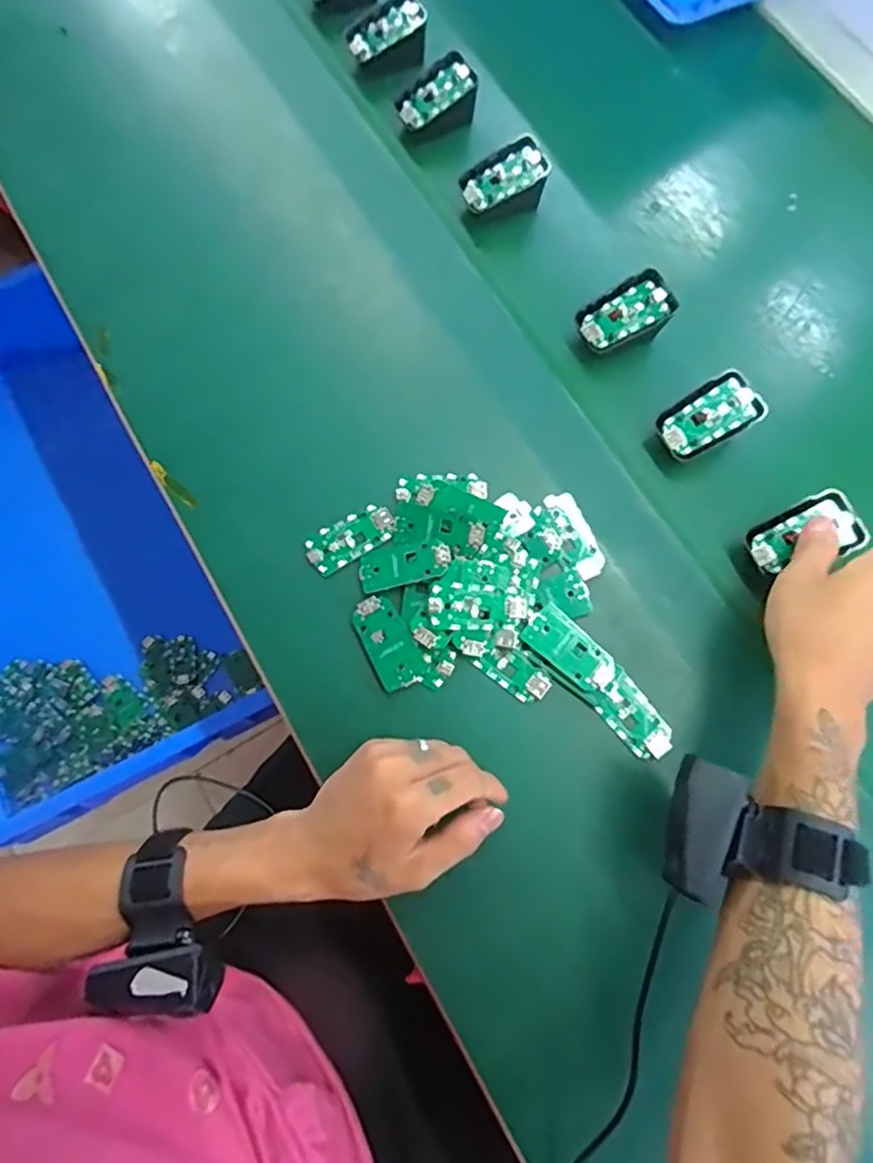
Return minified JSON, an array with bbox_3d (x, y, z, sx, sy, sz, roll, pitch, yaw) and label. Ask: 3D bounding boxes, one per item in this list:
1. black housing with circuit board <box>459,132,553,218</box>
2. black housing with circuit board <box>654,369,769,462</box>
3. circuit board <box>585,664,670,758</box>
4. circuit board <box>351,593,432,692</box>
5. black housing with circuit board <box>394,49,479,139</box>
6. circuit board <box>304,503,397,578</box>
[{"bbox_3d":[0.054,-0.331,0.528,0.070,0.042,0.045,-14,76,-6],"label":"black housing with circuit board"},{"bbox_3d":[0.197,-0.118,0.465,0.069,0.024,0.043,-31,85,7],"label":"black housing with circuit board"},{"bbox_3d":[0.131,0.088,0.418,0.033,0.009,0.058,-39,80,-11],"label":"circuit board"},{"bbox_3d":[-0.032,0.041,0.429,0.034,0.007,0.063,-28,77,-9],"label":"circuit board"},{"bbox_3d":[0.000,-0.413,0.545,0.065,0.041,0.046,-35,79,-11],"label":"black housing with circuit board"},{"bbox_3d":[-0.060,-0.032,0.450,0.065,0.004,0.031,-30,78,-10],"label":"circuit board"}]

